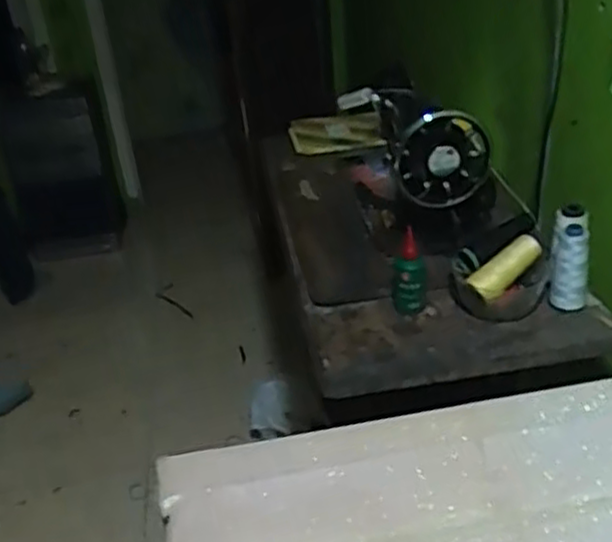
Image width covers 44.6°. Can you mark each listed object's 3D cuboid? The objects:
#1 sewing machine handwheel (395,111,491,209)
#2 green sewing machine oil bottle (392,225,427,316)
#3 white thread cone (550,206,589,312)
[{"bbox_3d":[0.187,-0.150,1.018,0.124,0.134,0.040,-10,31,-9],"label":"sewing machine handwheel"},{"bbox_3d":[0.137,0.006,0.988,0.045,0.110,0.034,-4,30,6],"label":"green sewing machine oil bottle"},{"bbox_3d":[0.344,-0.009,0.972,0.048,0.127,0.054,6,32,21],"label":"white thread cone"}]

